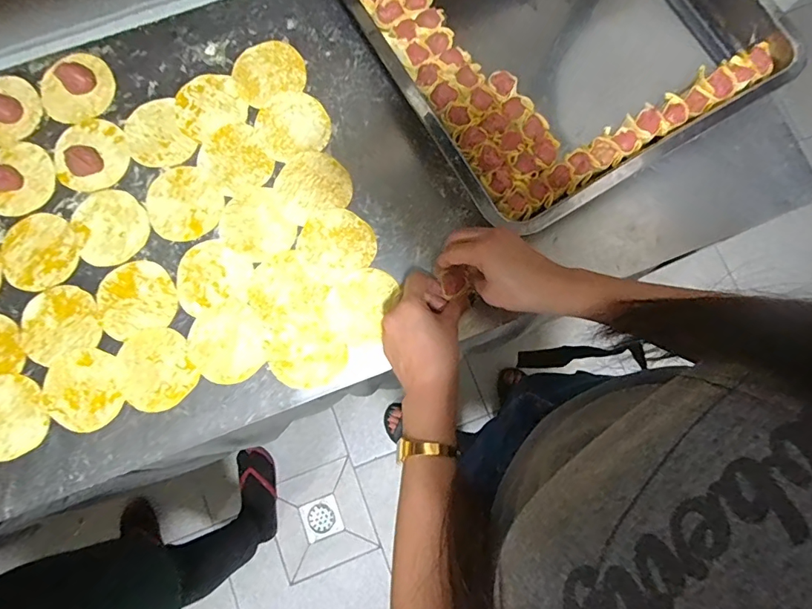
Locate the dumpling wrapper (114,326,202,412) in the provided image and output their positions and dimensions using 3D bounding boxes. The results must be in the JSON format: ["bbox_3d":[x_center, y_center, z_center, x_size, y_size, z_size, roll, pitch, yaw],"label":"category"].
[{"bbox_3d":[-0.262,0.068,0.483,0.075,0.004,0.084,-27,81,-6],"label":"dumpling wrapper"}]

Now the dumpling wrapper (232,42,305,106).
[{"bbox_3d":[-0.161,-0.272,0.540,0.081,0.004,0.074,0,80,-1],"label":"dumpling wrapper"}]

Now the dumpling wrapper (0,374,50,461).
[{"bbox_3d":[-0.412,0.116,0.473,0.078,0.005,0.085,0,80,-1],"label":"dumpling wrapper"}]

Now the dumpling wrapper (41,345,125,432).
[{"bbox_3d":[-0.337,0.089,0.480,0.076,0.004,0.081,0,80,-1],"label":"dumpling wrapper"}]

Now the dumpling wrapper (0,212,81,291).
[{"bbox_3d":[-0.398,-0.057,0.503,0.082,0.004,0.083,0,80,-1],"label":"dumpling wrapper"}]

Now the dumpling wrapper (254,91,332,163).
[{"bbox_3d":[-0.131,-0.207,0.532,0.082,0.004,0.078,0,80,-1],"label":"dumpling wrapper"}]

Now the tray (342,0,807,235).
[{"bbox_3d":[0.106,-0.415,0.545,0.388,0.058,0.622,-30,82,-6],"label":"tray"}]

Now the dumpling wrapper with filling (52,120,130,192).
[{"bbox_3d":[-0.355,-0.171,0.513,0.081,0.026,0.082,0,80,-1],"label":"dumpling wrapper with filling"}]

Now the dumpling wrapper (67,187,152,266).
[{"bbox_3d":[-0.324,-0.086,0.508,0.076,0.004,0.084,-20,81,-5],"label":"dumpling wrapper"}]

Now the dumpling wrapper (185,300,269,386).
[{"bbox_3d":[-0.187,0.040,0.490,0.081,0.004,0.083,0,80,-1],"label":"dumpling wrapper"}]

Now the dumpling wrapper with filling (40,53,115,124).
[{"bbox_3d":[-0.379,-0.251,0.527,0.079,0.016,0.081,0,80,-1],"label":"dumpling wrapper with filling"}]

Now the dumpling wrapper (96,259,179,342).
[{"bbox_3d":[-0.290,-0.007,0.496,0.081,0.004,0.075,0,80,-1],"label":"dumpling wrapper"}]

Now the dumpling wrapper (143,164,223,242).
[{"bbox_3d":[-0.248,-0.111,0.513,0.083,0.004,0.078,0,80,-1],"label":"dumpling wrapper"}]

